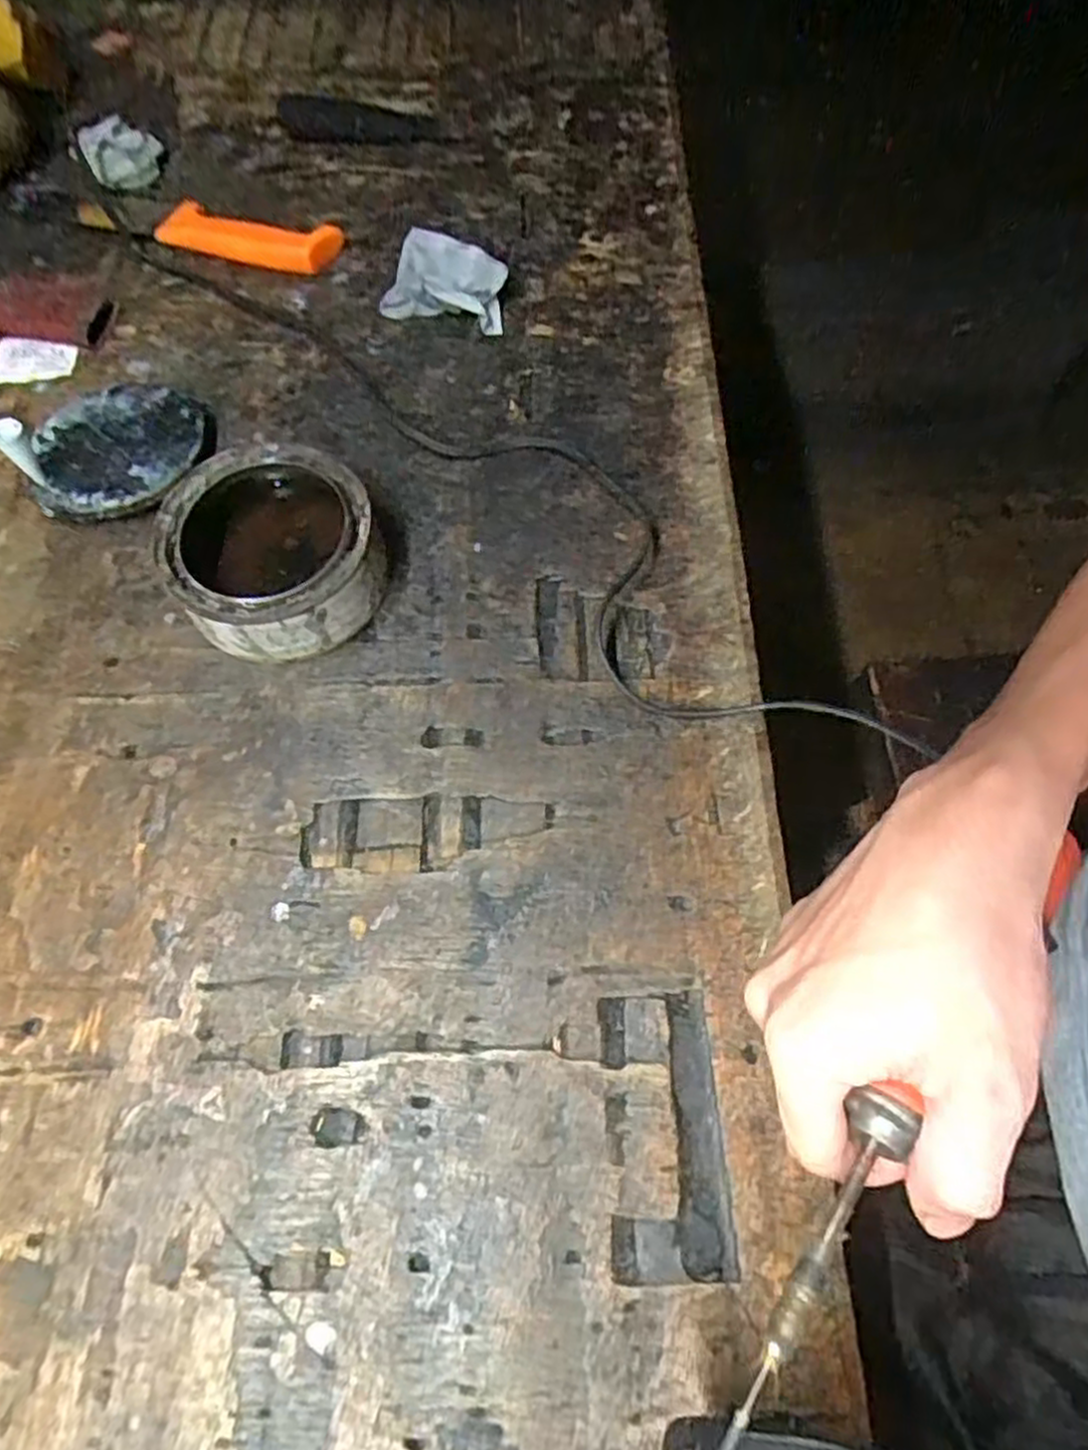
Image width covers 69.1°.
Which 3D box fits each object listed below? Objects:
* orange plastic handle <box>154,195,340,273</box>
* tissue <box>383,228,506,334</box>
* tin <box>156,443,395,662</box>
[{"bbox_3d":[-0.193,-0.317,0.510,0.121,0.021,0.037,18,67,10],"label":"orange plastic handle"},{"bbox_3d":[-0.061,-0.280,0.496,0.080,0.030,0.043,16,67,9],"label":"tissue"},{"bbox_3d":[-0.135,-0.088,0.402,0.101,0.045,0.103,-1,66,2],"label":"tin"}]

